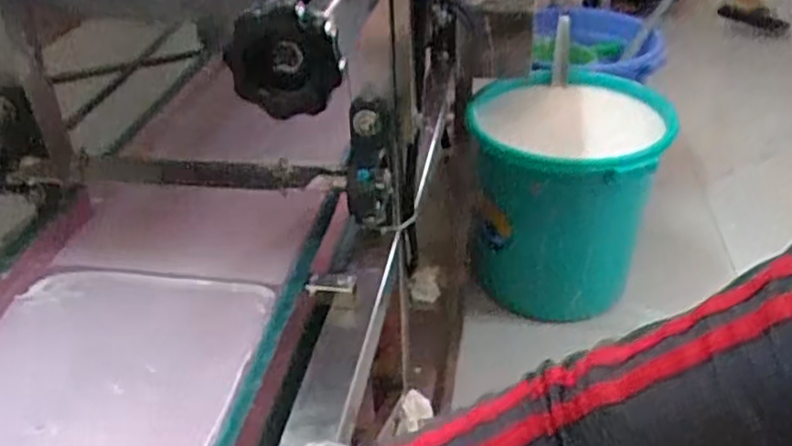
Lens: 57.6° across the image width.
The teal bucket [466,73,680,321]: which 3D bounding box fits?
[{"bbox_3d":[0.293,-0.040,1.285,0.310,0.338,0.352,6,36,13],"label":"teal bucket"}]

